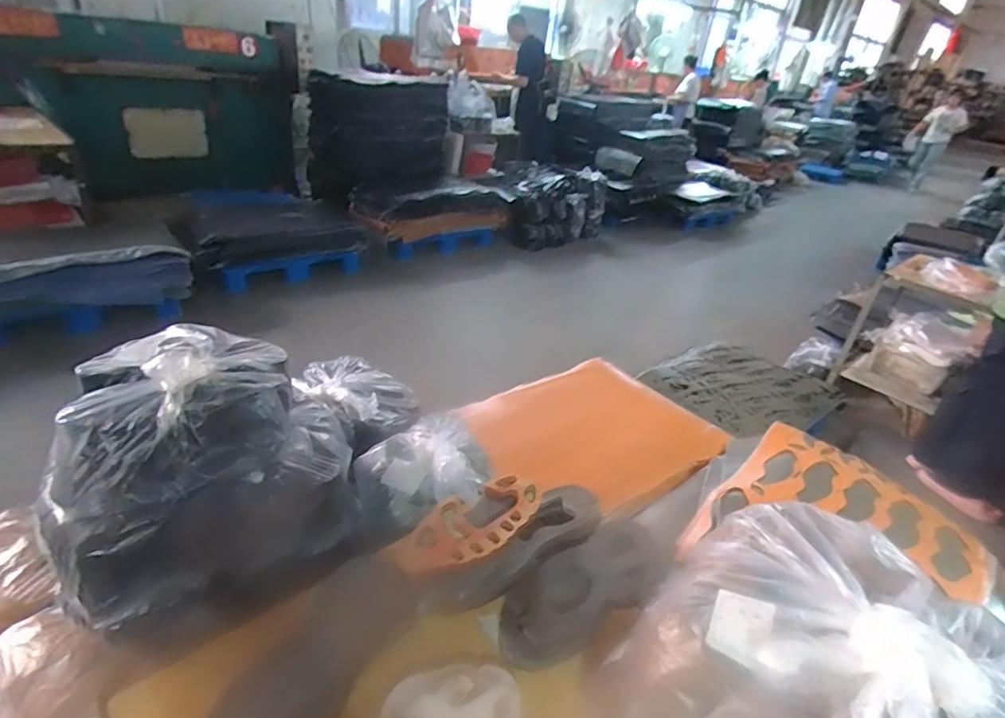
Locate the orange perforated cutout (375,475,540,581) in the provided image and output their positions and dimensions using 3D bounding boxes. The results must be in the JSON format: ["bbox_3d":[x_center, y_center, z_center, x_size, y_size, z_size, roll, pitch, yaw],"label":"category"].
[{"bbox_3d":[-0.042,0.236,0.747,0.224,0.040,0.100,-16,37,-34],"label":"orange perforated cutout"}]

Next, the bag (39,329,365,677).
[{"bbox_3d":[-0.396,0.174,0.751,0.362,0.384,0.223,-15,37,-33],"label":"bag"}]

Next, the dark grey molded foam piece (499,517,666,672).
[{"bbox_3d":[0.113,0.317,0.738,0.266,0.047,0.112,-29,44,-22],"label":"dark grey molded foam piece"}]

